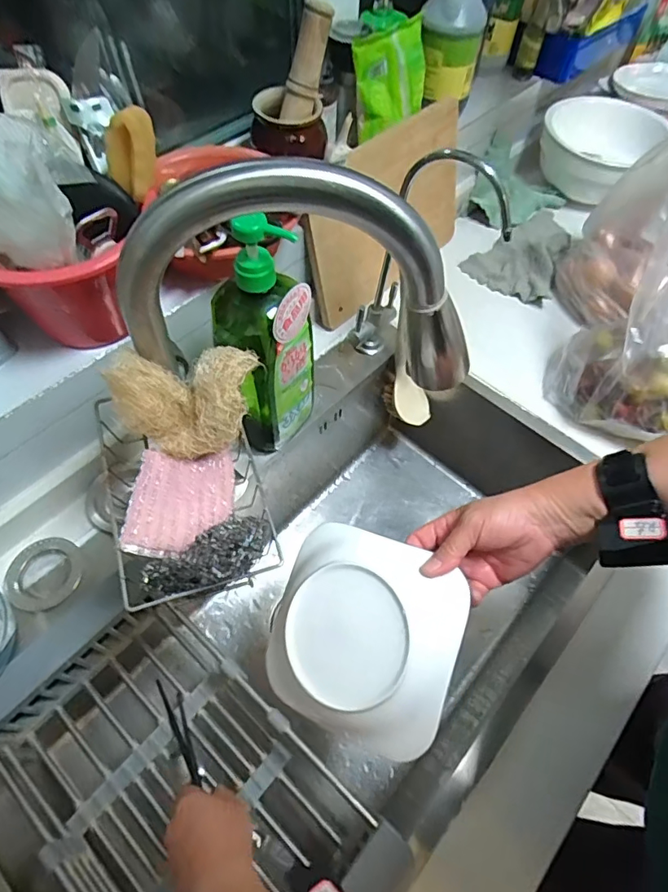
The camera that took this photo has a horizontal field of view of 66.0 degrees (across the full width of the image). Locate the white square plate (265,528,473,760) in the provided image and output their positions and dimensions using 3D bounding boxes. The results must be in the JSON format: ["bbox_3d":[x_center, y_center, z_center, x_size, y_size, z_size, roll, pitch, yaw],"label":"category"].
[{"bbox_3d":[0.023,0.160,0.448,0.165,0.028,0.162,15,76,27],"label":"white square plate"}]

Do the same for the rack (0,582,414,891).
[{"bbox_3d":[-0.148,0.329,0.478,0.372,0.091,0.229,37,64,19],"label":"rack"}]

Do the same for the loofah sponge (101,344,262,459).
[{"bbox_3d":[-0.110,-0.037,0.397,0.105,0.066,0.067,-8,59,-7],"label":"loofah sponge"}]

